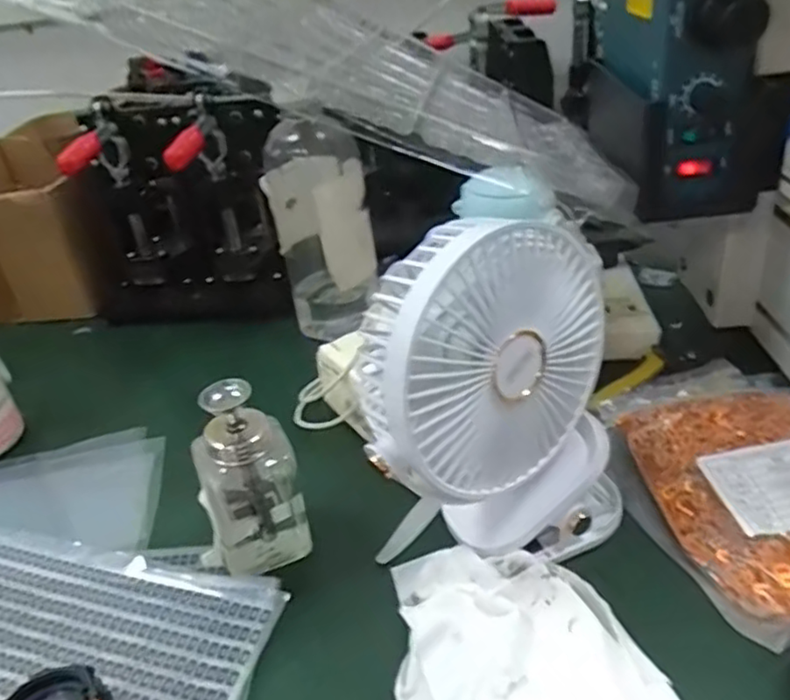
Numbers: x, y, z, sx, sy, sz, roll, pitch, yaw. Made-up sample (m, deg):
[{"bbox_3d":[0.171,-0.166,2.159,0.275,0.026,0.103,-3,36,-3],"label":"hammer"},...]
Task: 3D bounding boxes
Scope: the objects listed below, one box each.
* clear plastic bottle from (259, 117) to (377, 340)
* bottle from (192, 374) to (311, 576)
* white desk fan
[{"bbox_3d":[-0.068,-0.114,0.623,0.087,0.199,0.085,-9,32,-3],"label":"clear plastic bottle"},{"bbox_3d":[-0.087,0.075,0.396,0.055,0.114,0.045,-20,35,-19],"label":"bottle"},{"bbox_3d":[0.054,0.026,0.371,0.151,0.194,0.072,-15,33,-13],"label":"white desk fan"}]

